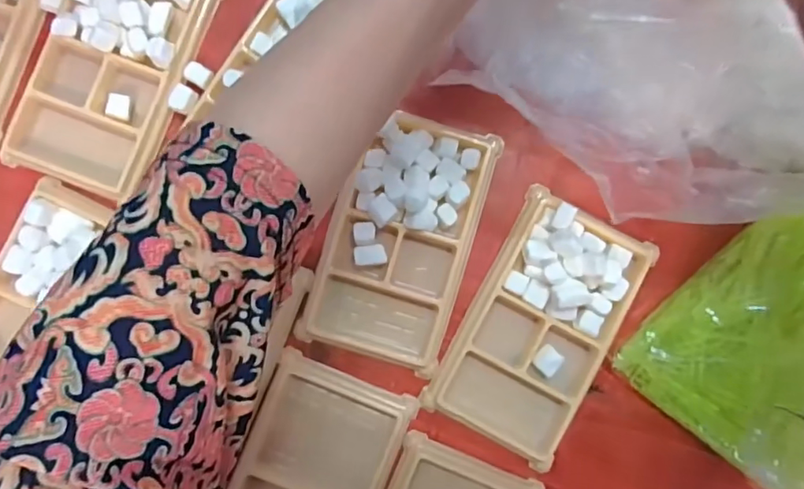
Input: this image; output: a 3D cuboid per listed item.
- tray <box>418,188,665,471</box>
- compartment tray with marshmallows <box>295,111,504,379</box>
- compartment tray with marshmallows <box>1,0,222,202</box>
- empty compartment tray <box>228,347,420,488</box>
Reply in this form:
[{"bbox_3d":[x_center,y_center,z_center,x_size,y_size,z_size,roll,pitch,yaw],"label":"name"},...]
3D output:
[{"bbox_3d":[0.076,0.044,0.286,0.072,0.023,0.135,29,86,1],"label":"tray"},{"bbox_3d":[0.000,-0.004,0.288,0.074,0.020,0.133,17,86,0],"label":"compartment tray with marshmallows"},{"bbox_3d":[-0.158,-0.097,0.292,0.076,0.018,0.135,20,86,0],"label":"compartment tray with marshmallows"},{"bbox_3d":[-0.051,0.135,0.285,0.075,0.011,0.132,22,86,0],"label":"empty compartment tray"}]

